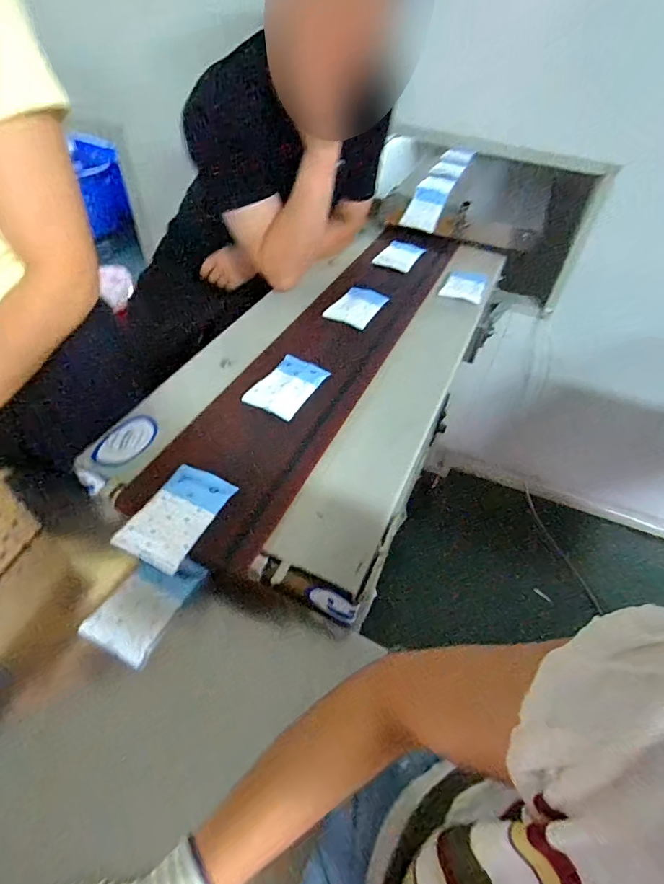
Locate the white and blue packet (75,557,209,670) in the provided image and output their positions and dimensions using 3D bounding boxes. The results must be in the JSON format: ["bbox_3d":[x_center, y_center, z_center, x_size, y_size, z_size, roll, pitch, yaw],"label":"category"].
[{"bbox_3d":[-0.229,0.196,0.544,0.085,0.019,0.132,23,51,14],"label":"white and blue packet"}]

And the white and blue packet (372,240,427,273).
[{"bbox_3d":[0.159,-0.438,1.030,0.086,0.019,0.108,27,53,17],"label":"white and blue packet"}]

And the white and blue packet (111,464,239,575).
[{"bbox_3d":[-0.186,0.085,0.531,0.083,0.011,0.130,22,51,13],"label":"white and blue packet"}]

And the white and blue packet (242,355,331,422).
[{"bbox_3d":[-0.071,-0.091,0.701,0.085,0.008,0.130,26,52,16],"label":"white and blue packet"}]

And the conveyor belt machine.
[{"bbox_3d":[0.073,-0.199,0.839,0.457,0.145,1.105,27,53,17],"label":"conveyor belt machine"}]

